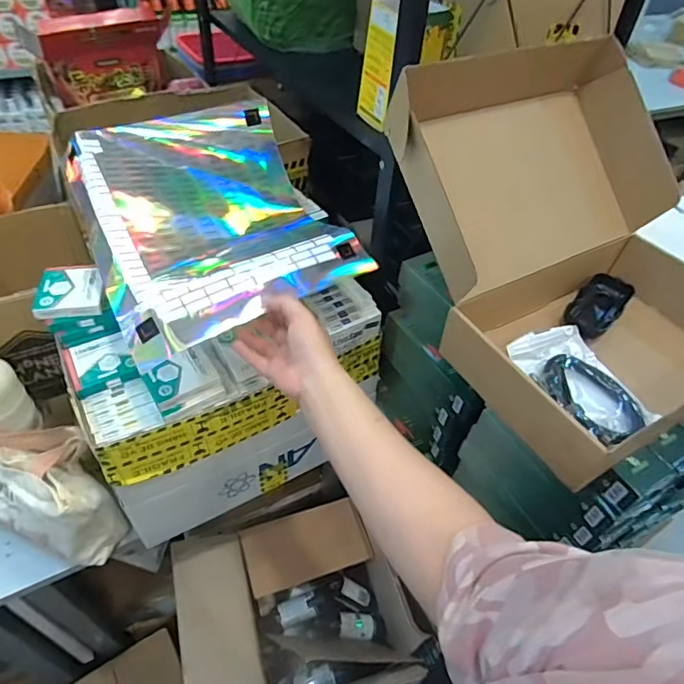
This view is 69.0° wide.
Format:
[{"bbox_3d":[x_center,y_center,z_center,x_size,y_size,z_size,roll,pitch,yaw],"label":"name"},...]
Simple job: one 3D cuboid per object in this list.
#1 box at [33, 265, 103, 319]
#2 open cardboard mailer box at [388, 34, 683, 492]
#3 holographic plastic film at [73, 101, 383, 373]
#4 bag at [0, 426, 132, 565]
[{"bbox_3d":[-0.362,-0.069,0.667,0.076,0.016,0.091,-10,48,-13],"label":"box"},{"bbox_3d":[0.262,-0.103,0.551,0.320,0.261,0.367,-21,52,-22],"label":"open cardboard mailer box"},{"bbox_3d":[-0.152,-0.162,0.624,0.294,0.104,0.330,-20,51,-21],"label":"holographic plastic film"},{"bbox_3d":[-0.425,0.190,0.690,0.249,0.152,0.124,19,48,14],"label":"bag"}]

